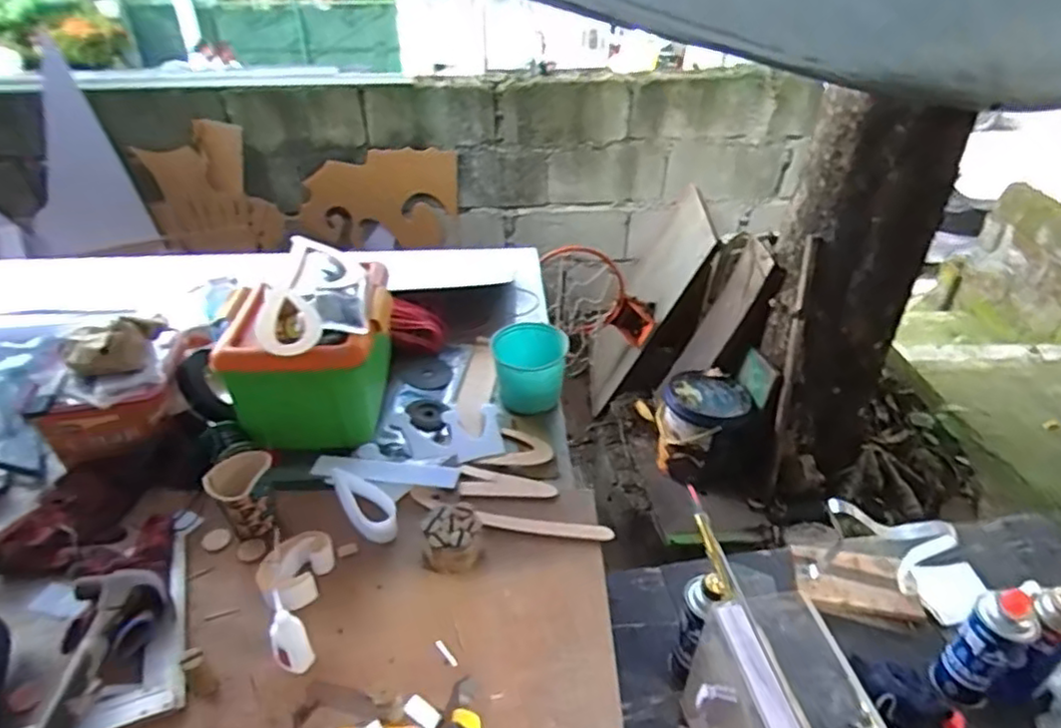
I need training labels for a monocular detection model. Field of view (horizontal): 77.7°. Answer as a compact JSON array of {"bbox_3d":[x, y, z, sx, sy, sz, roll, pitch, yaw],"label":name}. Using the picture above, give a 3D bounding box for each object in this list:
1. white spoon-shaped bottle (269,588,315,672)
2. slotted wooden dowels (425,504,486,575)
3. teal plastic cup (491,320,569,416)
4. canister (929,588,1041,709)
[{"bbox_3d":[-0.251,0.282,0.684,0.037,0.089,0.031,18,41,22],"label":"white spoon-shaped bottle"},{"bbox_3d":[-0.097,0.214,0.817,0.070,0.049,0.069,-5,38,-7],"label":"slotted wooden dowels"},{"bbox_3d":[-0.001,0.010,1.083,0.118,0.115,0.122,-4,38,-6],"label":"teal plastic cup"},{"bbox_3d":[0.569,0.361,0.830,0.060,0.179,0.060,-25,44,-29],"label":"canister"}]

